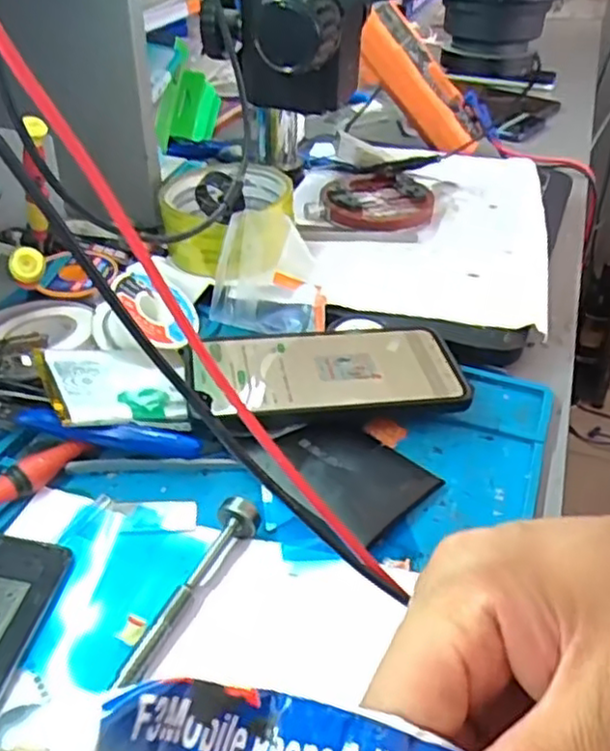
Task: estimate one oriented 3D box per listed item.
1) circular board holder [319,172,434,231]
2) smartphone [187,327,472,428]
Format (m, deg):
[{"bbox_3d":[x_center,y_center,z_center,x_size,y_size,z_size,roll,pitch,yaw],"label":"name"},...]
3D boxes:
[{"bbox_3d":[0.057,-0.140,0.560,0.086,0.021,0.085,2,36,2],"label":"circular board holder"},{"bbox_3d":[0.012,-0.003,0.386,0.144,0.010,0.078,-5,37,-9],"label":"smartphone"}]

